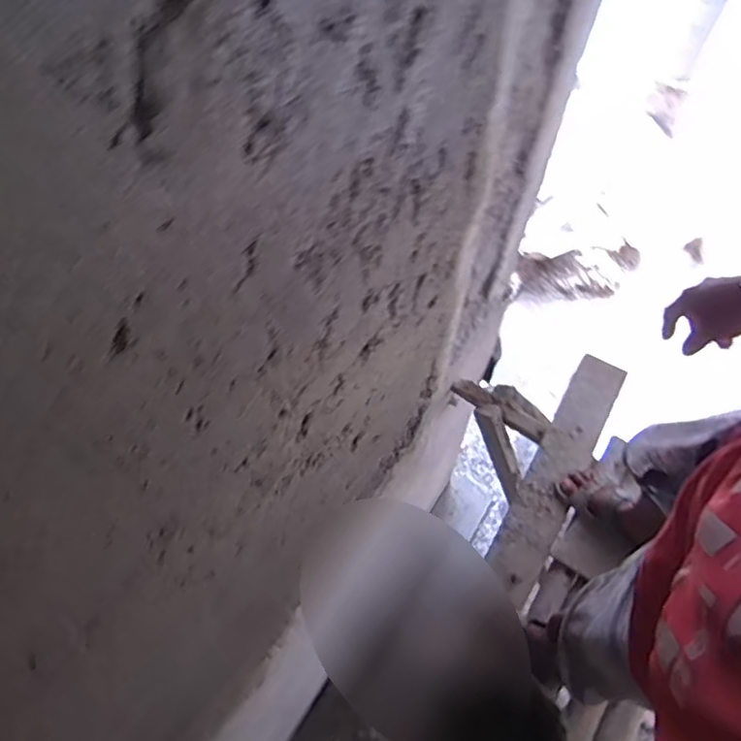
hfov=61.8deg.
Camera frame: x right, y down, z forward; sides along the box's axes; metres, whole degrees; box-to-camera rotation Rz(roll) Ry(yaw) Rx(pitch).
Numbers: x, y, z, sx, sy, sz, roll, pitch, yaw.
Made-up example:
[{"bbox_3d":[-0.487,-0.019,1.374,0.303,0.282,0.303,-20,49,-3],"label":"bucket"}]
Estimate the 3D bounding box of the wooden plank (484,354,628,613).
[{"bbox_3d":[0.413,0.256,1.410,0.126,0.047,0.549,29,75,10],"label":"wooden plank"}]

